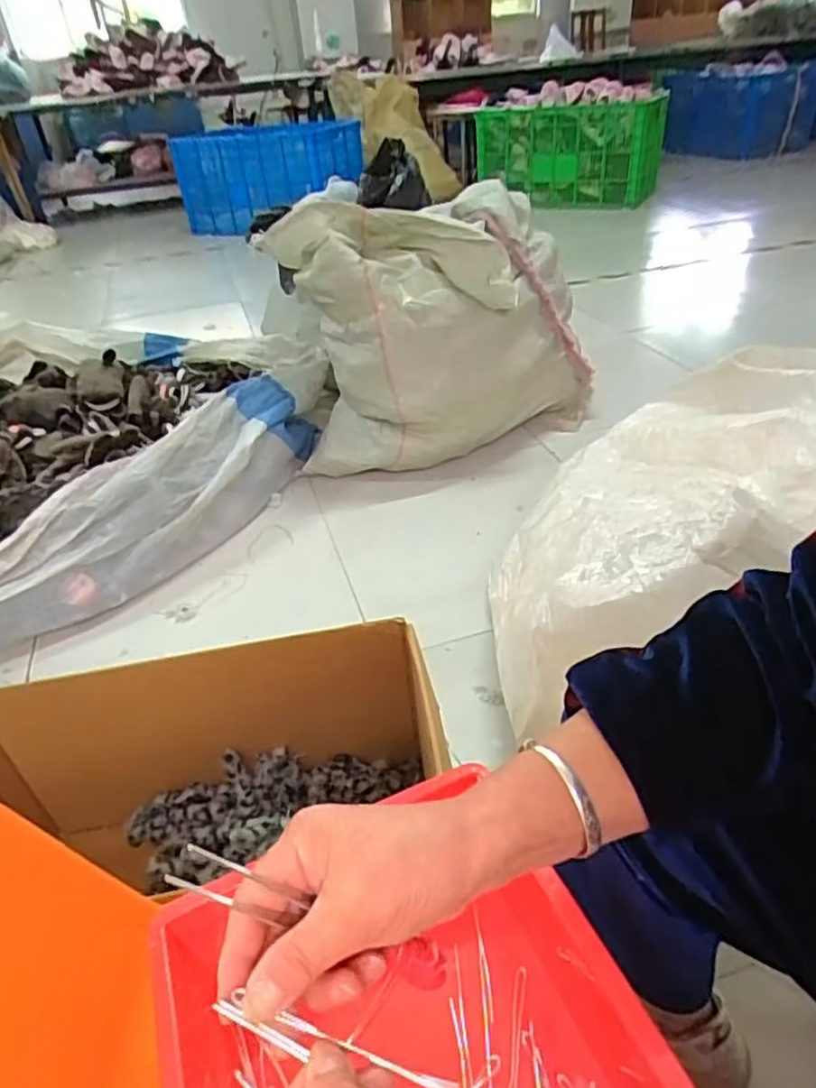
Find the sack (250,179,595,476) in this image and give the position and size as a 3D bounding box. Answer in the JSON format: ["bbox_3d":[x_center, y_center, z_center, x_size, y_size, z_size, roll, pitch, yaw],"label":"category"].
[{"bbox_3d":[0.081,-0.501,1.640,0.690,0.594,0.488,4,37,13],"label":"sack"}]

